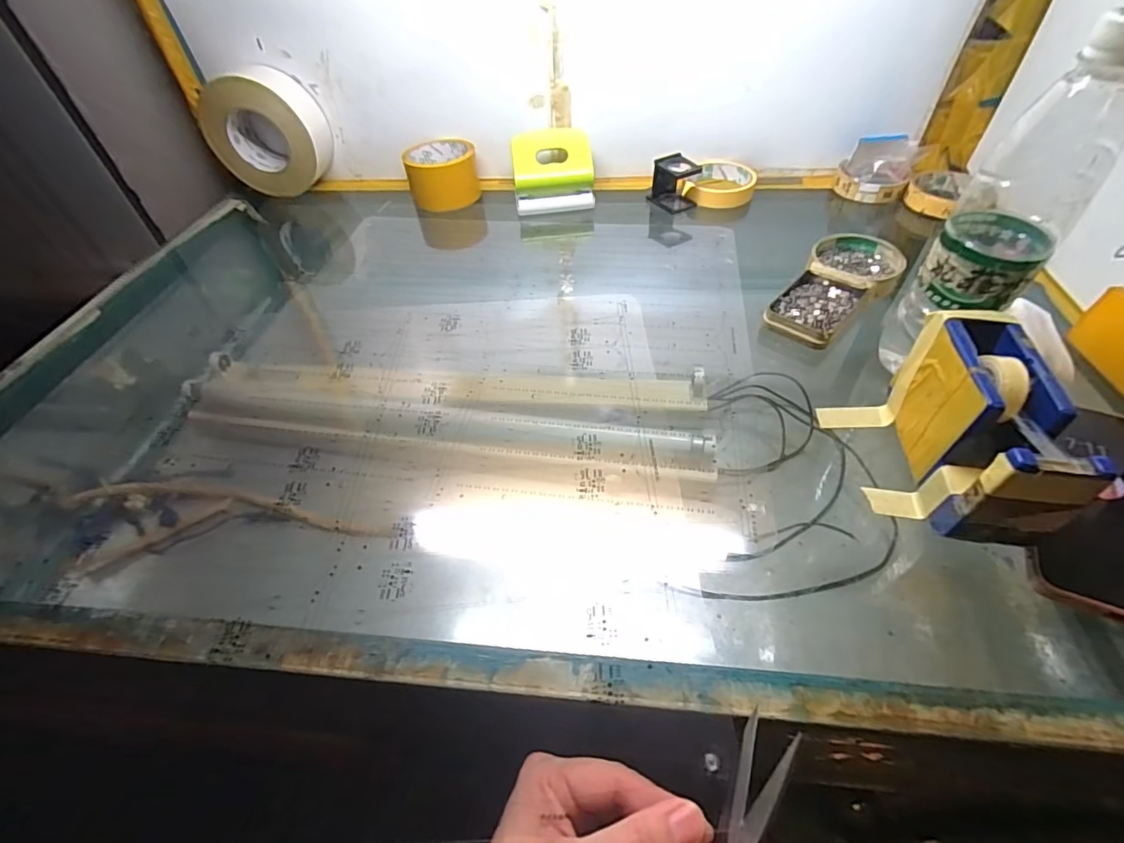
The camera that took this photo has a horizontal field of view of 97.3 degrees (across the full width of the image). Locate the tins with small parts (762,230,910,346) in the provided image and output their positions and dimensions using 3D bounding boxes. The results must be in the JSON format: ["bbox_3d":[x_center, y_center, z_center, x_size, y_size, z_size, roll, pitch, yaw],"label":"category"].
[{"bbox_3d":[0.262,-0.127,0.466,0.078,0.019,0.179,28,56,26],"label":"tins with small parts"}]

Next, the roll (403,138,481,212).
[{"bbox_3d":[-0.156,-0.328,0.656,0.087,0.062,0.087,-10,48,-4],"label":"roll"}]

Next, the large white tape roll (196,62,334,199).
[{"bbox_3d":[-0.388,-0.381,0.656,0.142,0.130,0.062,3,49,7],"label":"large white tape roll"}]

